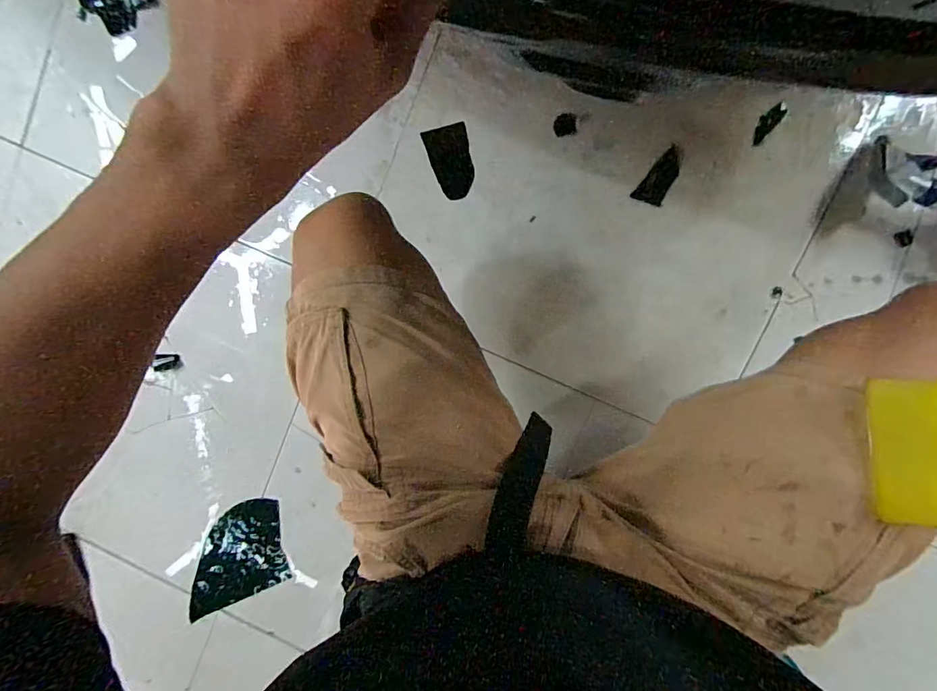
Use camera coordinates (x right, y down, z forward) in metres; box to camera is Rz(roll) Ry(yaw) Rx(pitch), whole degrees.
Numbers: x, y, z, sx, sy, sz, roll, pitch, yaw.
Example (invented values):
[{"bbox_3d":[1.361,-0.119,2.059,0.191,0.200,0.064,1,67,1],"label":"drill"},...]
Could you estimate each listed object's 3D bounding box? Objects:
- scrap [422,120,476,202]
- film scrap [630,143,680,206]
[{"bbox_3d":[-0.025,-0.276,0.684,0.062,0.004,0.105,-15,96,2],"label":"scrap"},{"bbox_3d":[0.277,-0.239,0.643,0.041,0.018,0.084,37,98,2],"label":"film scrap"}]

